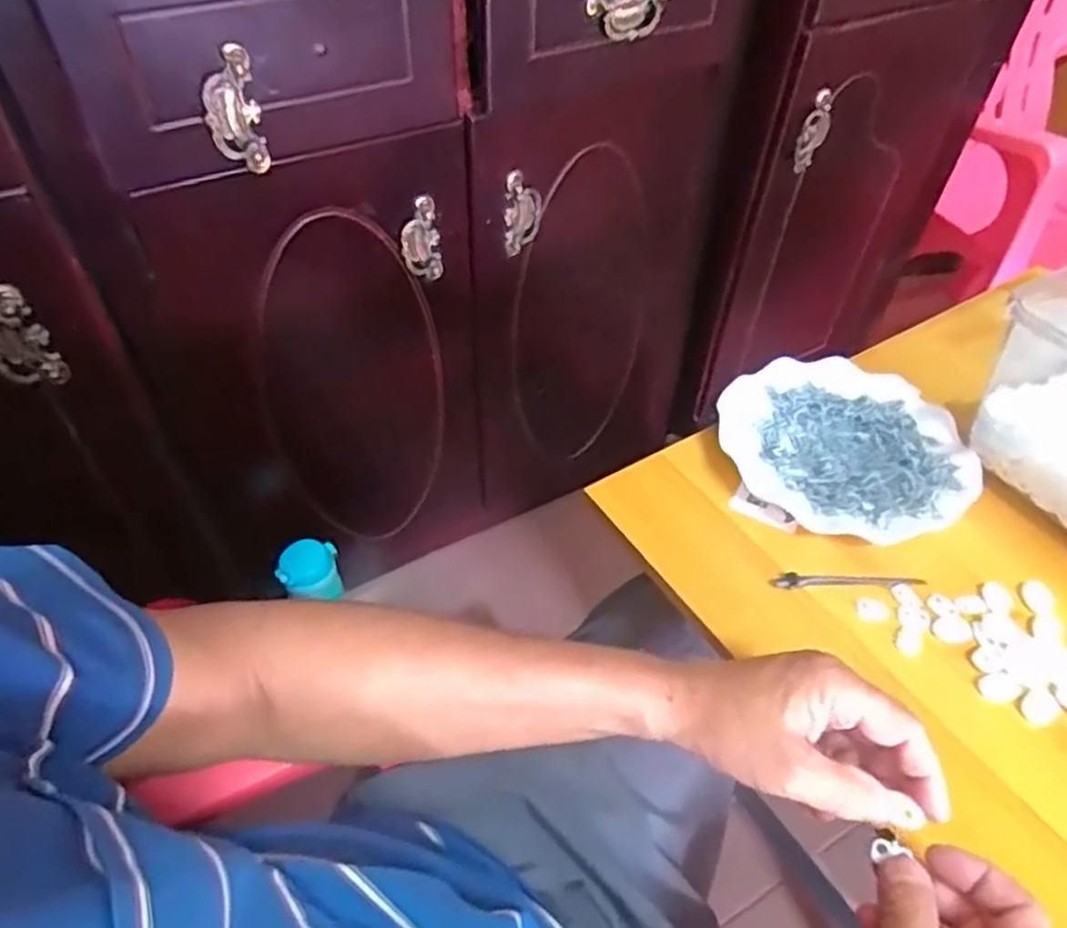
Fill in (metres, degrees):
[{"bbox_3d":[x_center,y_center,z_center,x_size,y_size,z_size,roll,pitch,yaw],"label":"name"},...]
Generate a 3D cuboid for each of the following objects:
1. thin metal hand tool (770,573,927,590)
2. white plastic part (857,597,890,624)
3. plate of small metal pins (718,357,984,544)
[{"bbox_3d":[0.214,0.079,0.497,0.103,0.006,0.009,0,48,-3],"label":"thin metal hand tool"},{"bbox_3d":[0.225,0.096,0.486,0.021,0.004,0.017,7,48,3],"label":"white plastic part"},{"bbox_3d":[0.249,-0.018,0.580,0.183,0.022,0.179,1,48,-2],"label":"plate of small metal pins"}]

